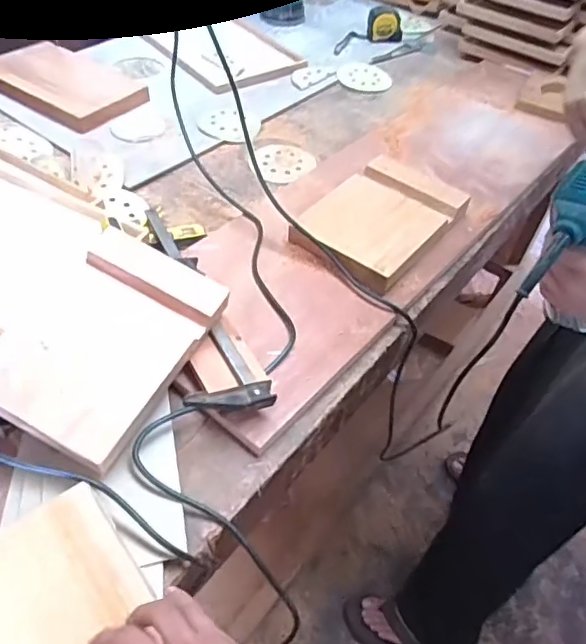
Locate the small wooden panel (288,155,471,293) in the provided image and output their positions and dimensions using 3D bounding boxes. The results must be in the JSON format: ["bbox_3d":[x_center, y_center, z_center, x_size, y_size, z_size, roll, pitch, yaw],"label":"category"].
[{"bbox_3d":[0.127,-0.161,0.864,0.189,0.046,0.261,32,54,21],"label":"small wooden panel"}]

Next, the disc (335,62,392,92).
[{"bbox_3d":[0.162,-0.547,1.256,0.116,0.010,0.120,3,49,-3],"label":"disc"}]

